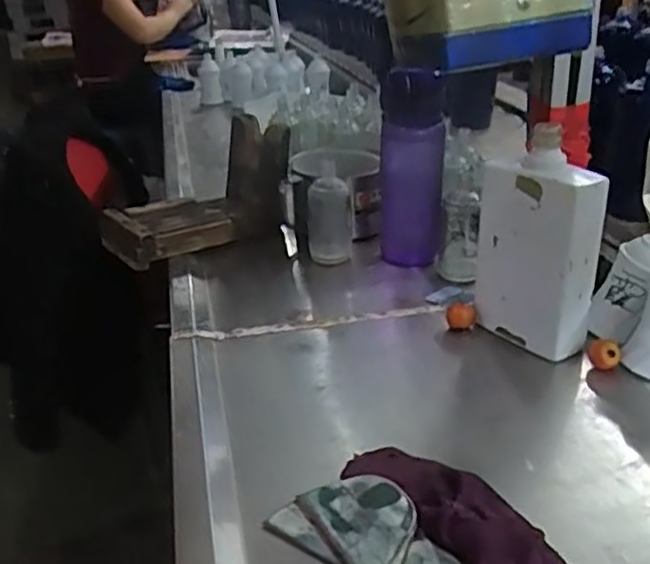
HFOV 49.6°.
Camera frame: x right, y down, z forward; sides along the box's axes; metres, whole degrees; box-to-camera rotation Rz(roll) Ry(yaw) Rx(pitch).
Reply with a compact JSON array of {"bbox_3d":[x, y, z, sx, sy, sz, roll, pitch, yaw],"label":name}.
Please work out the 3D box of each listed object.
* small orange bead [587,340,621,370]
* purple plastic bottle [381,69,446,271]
[{"bbox_3d":[0.257,0.065,0.644,0.027,0.021,0.025,-3,26,2],"label":"small orange bead"},{"bbox_3d":[0.103,-0.130,0.828,0.071,0.221,0.057,-4,26,1],"label":"purple plastic bottle"}]

